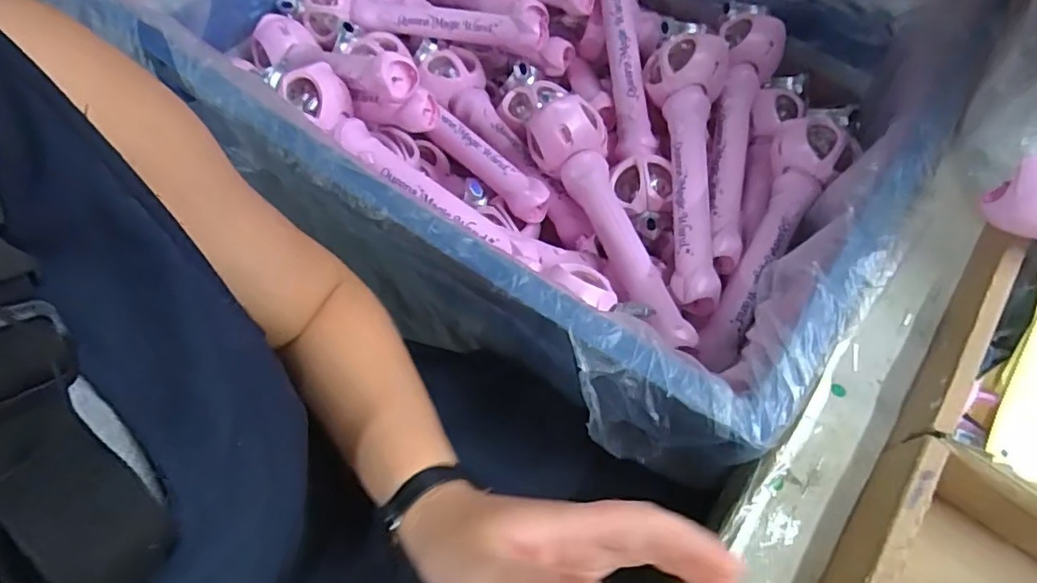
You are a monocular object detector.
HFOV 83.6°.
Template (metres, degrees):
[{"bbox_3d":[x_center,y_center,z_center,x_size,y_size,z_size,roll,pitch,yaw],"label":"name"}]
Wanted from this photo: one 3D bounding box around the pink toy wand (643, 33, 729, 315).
[{"bbox_3d":[0.176,-0.143,0.611,0.084,0.066,0.316,7,63,4],"label":"pink toy wand"}]

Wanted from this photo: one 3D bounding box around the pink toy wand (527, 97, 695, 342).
[{"bbox_3d":[0.106,-0.076,0.607,0.082,0.085,0.317,-22,64,-11],"label":"pink toy wand"}]

